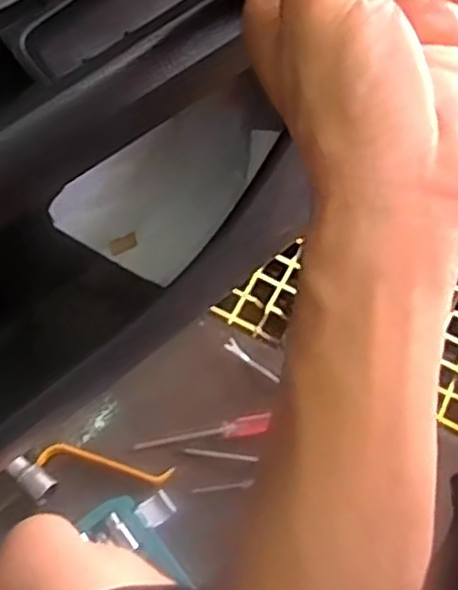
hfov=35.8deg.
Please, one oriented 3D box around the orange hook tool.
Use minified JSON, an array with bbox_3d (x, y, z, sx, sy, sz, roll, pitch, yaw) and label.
[{"bbox_3d":[-0.153,0.210,0.879,0.166,0.019,0.029,9,65,1],"label":"orange hook tool"}]

